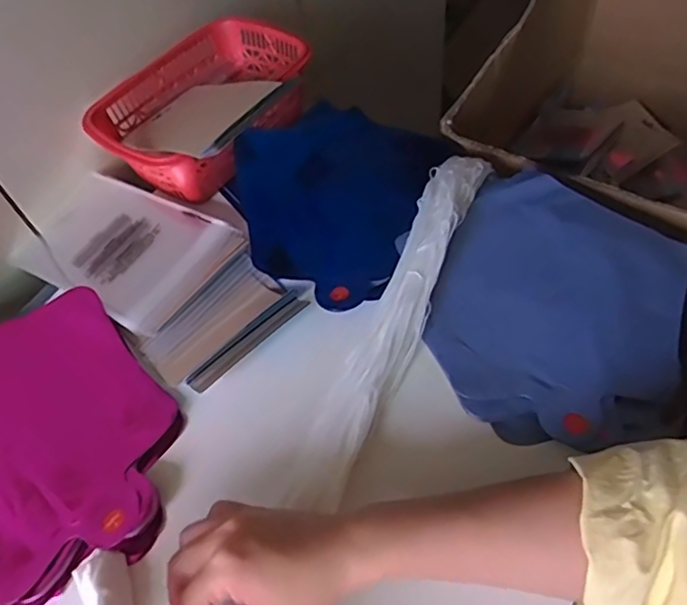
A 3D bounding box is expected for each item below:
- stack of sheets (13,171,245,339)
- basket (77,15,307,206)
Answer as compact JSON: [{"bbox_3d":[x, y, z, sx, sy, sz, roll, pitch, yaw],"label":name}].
[{"bbox_3d":[-0.205,-0.056,0.530,0.200,0.015,0.121,26,63,19],"label":"stack of sheets"},{"bbox_3d":[-0.135,-0.198,0.582,0.158,0.060,0.218,31,65,22],"label":"basket"}]

